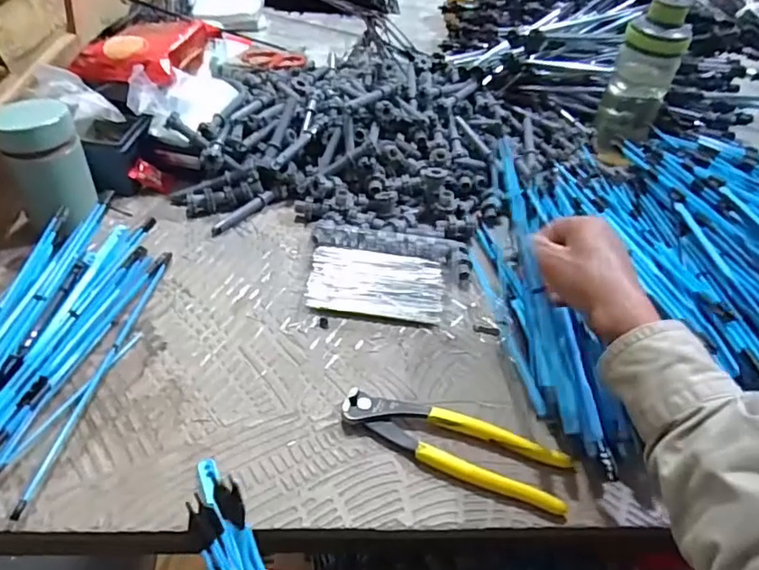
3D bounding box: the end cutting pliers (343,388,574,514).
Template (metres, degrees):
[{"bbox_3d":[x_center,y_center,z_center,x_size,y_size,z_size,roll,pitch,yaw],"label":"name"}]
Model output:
[{"bbox_3d":[0.053,0.115,0.413,0.166,0.015,0.042,17,45,12],"label":"end cutting pliers"}]

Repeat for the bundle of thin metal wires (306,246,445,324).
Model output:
[{"bbox_3d":[-0.003,-0.003,0.534,0.123,0.009,0.076,7,44,2],"label":"bundle of thin metal wires"}]

